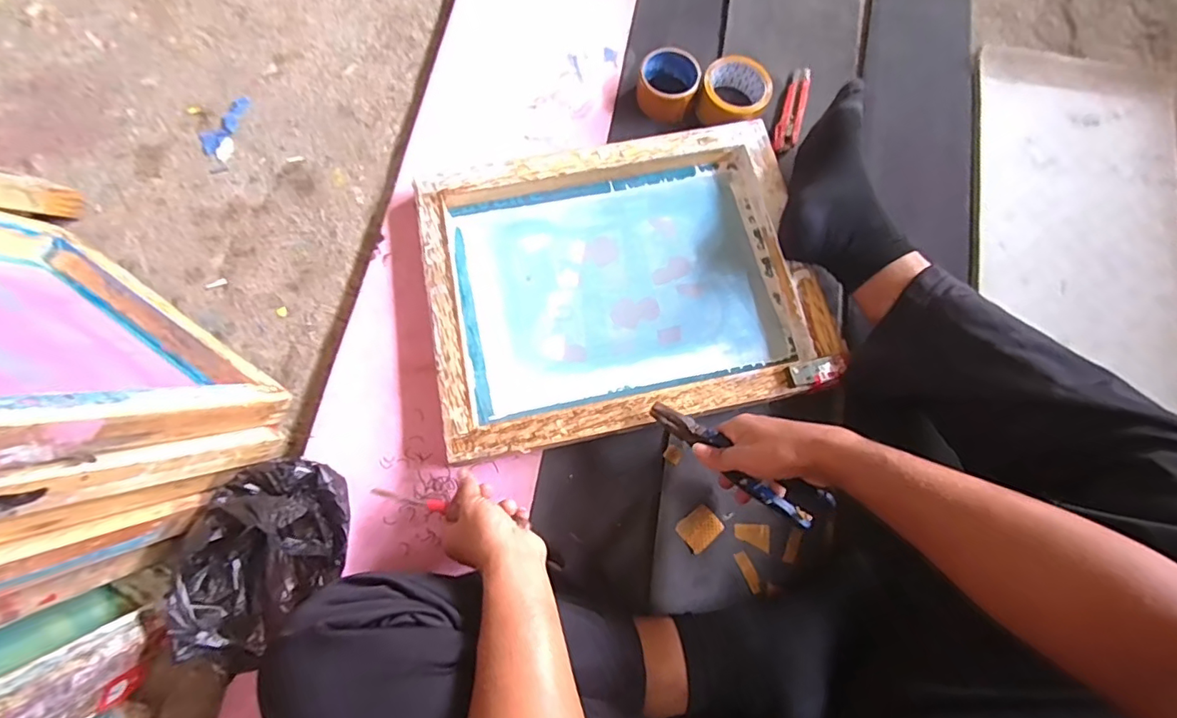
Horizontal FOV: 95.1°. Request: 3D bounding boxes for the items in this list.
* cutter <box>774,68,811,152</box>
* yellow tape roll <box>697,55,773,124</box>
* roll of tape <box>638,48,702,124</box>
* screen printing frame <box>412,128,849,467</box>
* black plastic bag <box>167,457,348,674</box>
[{"bbox_3d":[0.298,-0.360,0.777,0.032,0.014,0.135,18,75,4],"label":"cutter"},{"bbox_3d":[0.207,-0.371,0.761,0.097,0.049,0.090,16,75,4],"label":"yellow tape roll"},{"bbox_3d":[0.113,-0.389,0.768,0.082,0.043,0.093,12,75,3],"label":"roll of tape"},{"bbox_3d":[0.041,-0.099,0.681,0.464,0.046,0.368,-12,75,-4],"label":"screen printing frame"},{"bbox_3d":[-0.337,0.196,0.556,0.143,0.114,0.188,30,77,7],"label":"black plastic bag"}]

